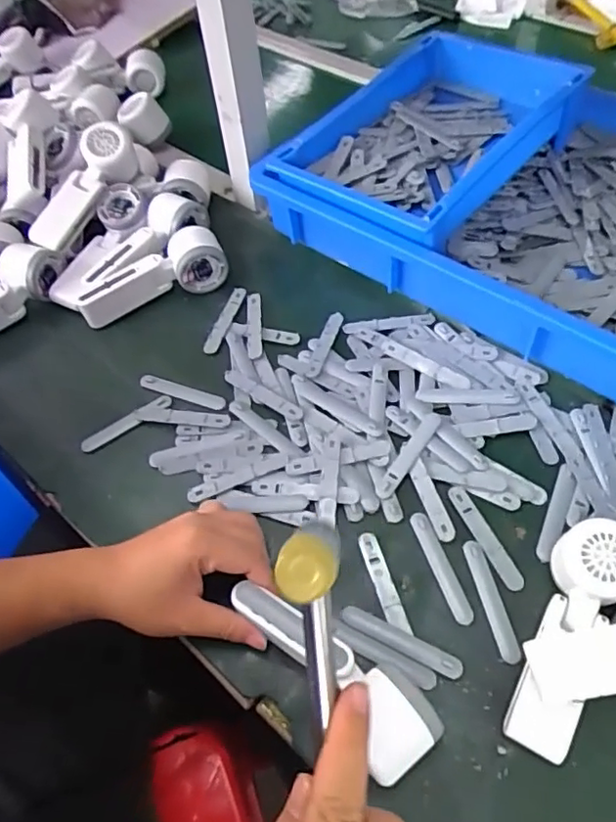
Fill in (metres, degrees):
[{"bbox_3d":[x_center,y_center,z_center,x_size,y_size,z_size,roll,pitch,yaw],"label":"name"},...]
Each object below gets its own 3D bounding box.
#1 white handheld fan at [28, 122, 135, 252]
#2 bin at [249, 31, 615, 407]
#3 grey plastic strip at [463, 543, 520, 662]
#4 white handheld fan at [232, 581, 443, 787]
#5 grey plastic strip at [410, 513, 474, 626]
[{"bbox_3d":[-0.270,-0.268,0.726,0.063,0.054,0.173,35,89,22],"label":"white handheld fan"},{"bbox_3d":[0.272,-0.227,0.643,0.556,0.104,0.394,34,64,24],"label":"bin"},{"bbox_3d":[0.147,0.151,0.471,0.018,0.006,0.095,-12,55,-4],"label":"grey plastic strip"},{"bbox_3d":[0.010,0.186,0.418,0.168,0.035,0.056,27,62,28],"label":"white handheld fan"},{"bbox_3d":[0.110,0.128,0.487,0.016,0.004,0.096,-17,56,-8],"label":"grey plastic strip"}]

